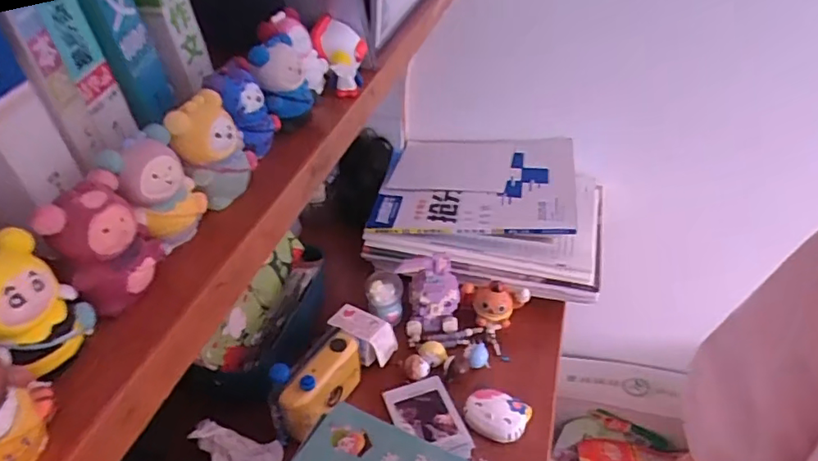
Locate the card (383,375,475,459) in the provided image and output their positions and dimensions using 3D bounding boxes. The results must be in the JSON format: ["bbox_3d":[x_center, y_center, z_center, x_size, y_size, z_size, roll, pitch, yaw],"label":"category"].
[{"bbox_3d":[0.020,0.195,0.586,0.066,0.009,0.096,-16,40,-15],"label":"card"}]

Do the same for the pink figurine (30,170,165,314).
[{"bbox_3d":[-0.121,0.003,0.229,0.025,0.047,0.038,12,40,15],"label":"pink figurine"}]

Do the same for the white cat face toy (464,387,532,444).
[{"bbox_3d":[0.092,0.190,0.589,0.063,0.022,0.049,15,41,19],"label":"white cat face toy"}]

